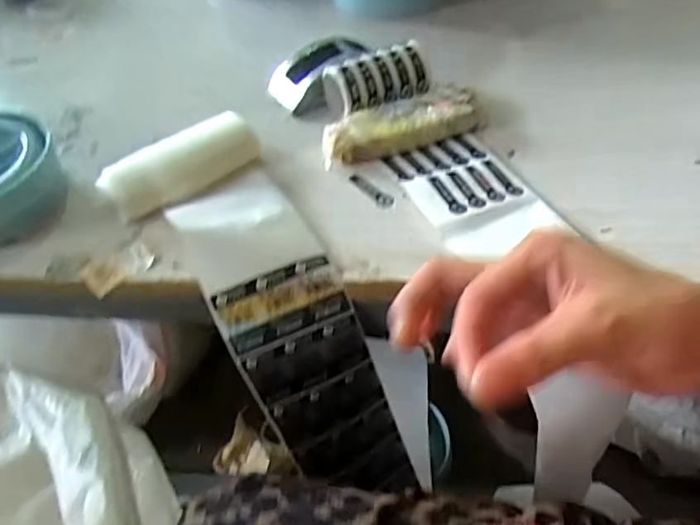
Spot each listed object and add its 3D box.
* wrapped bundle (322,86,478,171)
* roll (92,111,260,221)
[{"bbox_3d":[0.047,-0.132,0.563,0.153,0.028,0.051,-19,48,-13],"label":"wrapped bundle"},{"bbox_3d":[-0.153,-0.090,0.531,0.142,0.041,0.046,-29,51,-21],"label":"roll"}]

